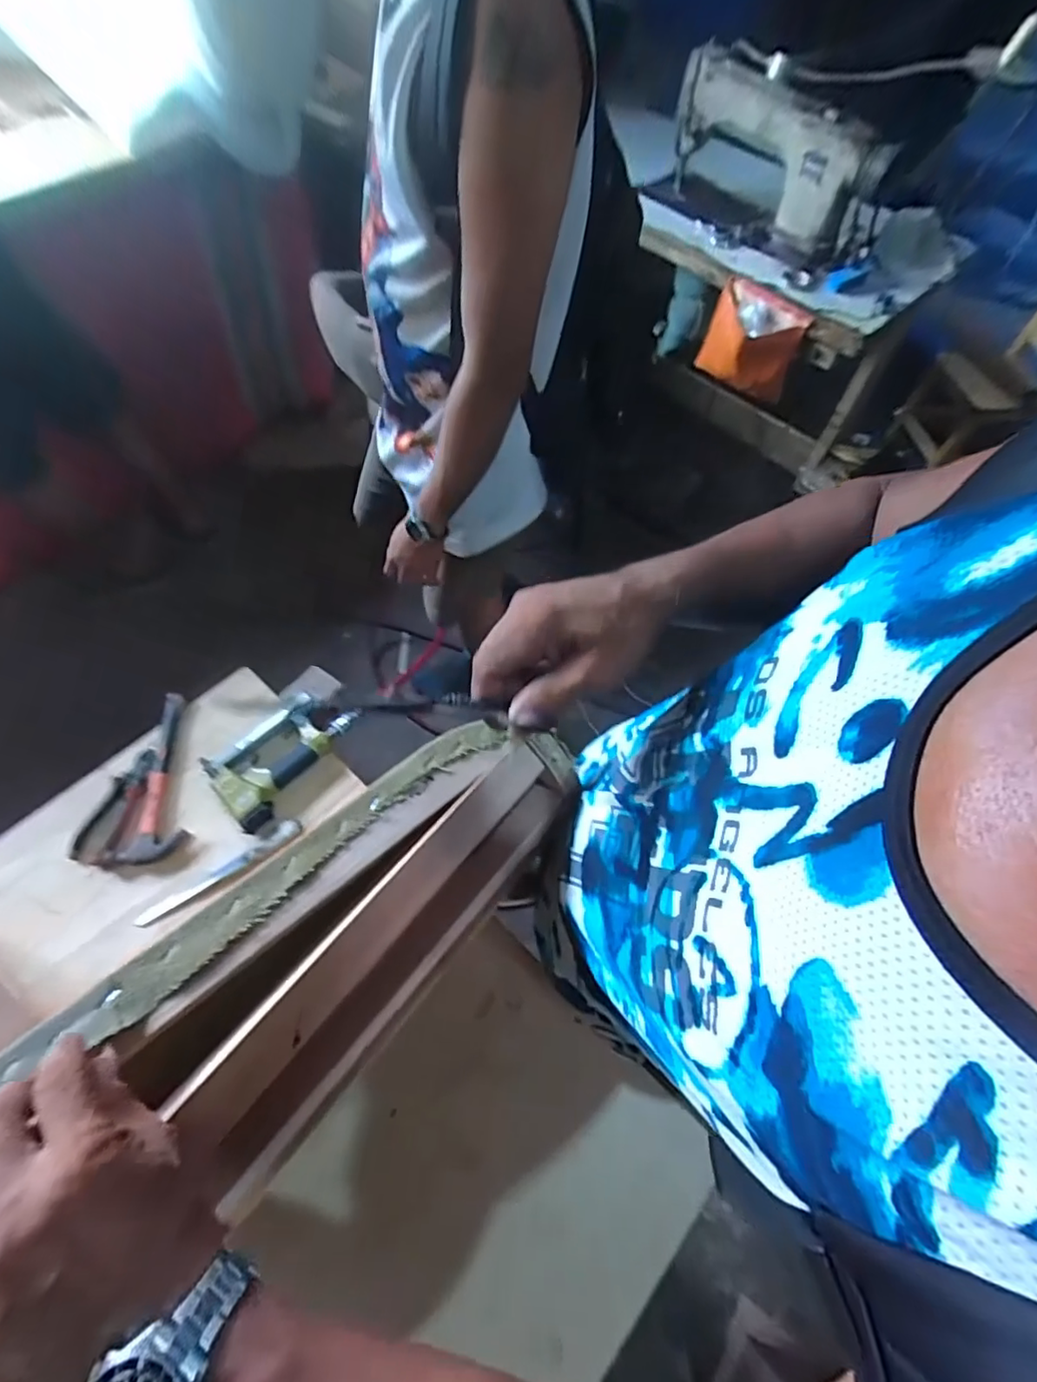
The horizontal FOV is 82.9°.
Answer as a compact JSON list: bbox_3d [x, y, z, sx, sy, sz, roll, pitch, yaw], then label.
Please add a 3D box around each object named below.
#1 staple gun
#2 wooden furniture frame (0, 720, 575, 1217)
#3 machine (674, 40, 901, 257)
[{"bbox_3d":[-0.373,0.086,0.904,0.142,0.048,0.236,32,65,13],"label":"staple gun"},{"bbox_3d":[-0.163,0.203,0.373,0.514,0.070,0.155,-40,70,-24],"label":"wooden furniture frame"},{"bbox_3d":[0.474,-1.005,1.102,0.401,0.233,0.200,32,64,13],"label":"machine"}]

